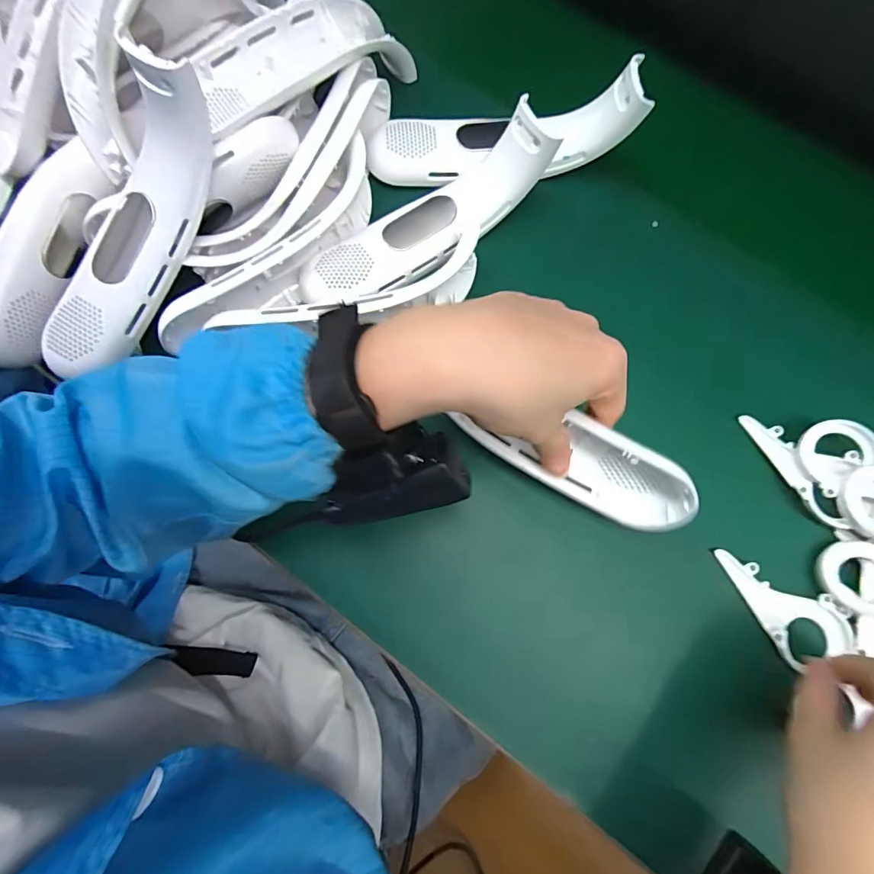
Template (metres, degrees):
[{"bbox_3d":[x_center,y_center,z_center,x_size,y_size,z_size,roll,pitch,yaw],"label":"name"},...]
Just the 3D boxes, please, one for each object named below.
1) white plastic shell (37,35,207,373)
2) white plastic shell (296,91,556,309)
[{"bbox_3d":[-0.194,-0.125,0.279,0.056,0.049,0.187,33,102,6],"label":"white plastic shell"},{"bbox_3d":[-0.012,-0.153,0.320,0.195,0.045,0.054,-31,81,-6],"label":"white plastic shell"}]

